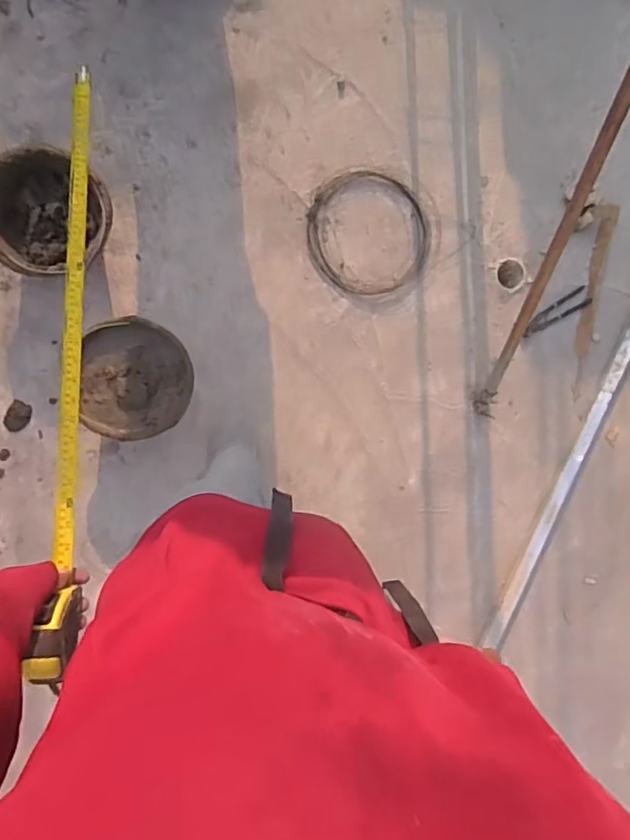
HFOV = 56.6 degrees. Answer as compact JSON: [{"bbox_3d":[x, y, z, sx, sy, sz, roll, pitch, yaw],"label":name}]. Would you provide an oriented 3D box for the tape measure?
[{"bbox_3d":[-0.297,-0.099,0.715,0.030,0.071,0.767,-3,74,-6],"label":"tape measure"}]

